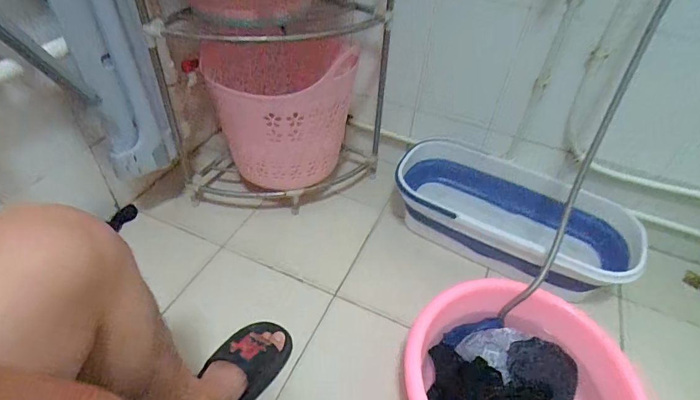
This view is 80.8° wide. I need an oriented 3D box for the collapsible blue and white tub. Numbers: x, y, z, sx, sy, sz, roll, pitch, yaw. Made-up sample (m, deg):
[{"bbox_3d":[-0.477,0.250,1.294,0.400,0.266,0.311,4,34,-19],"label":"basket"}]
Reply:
[{"bbox_3d":[0.356,0.040,0.946,0.528,0.177,0.259,23,46,19],"label":"collapsible blue and white tub"}]

